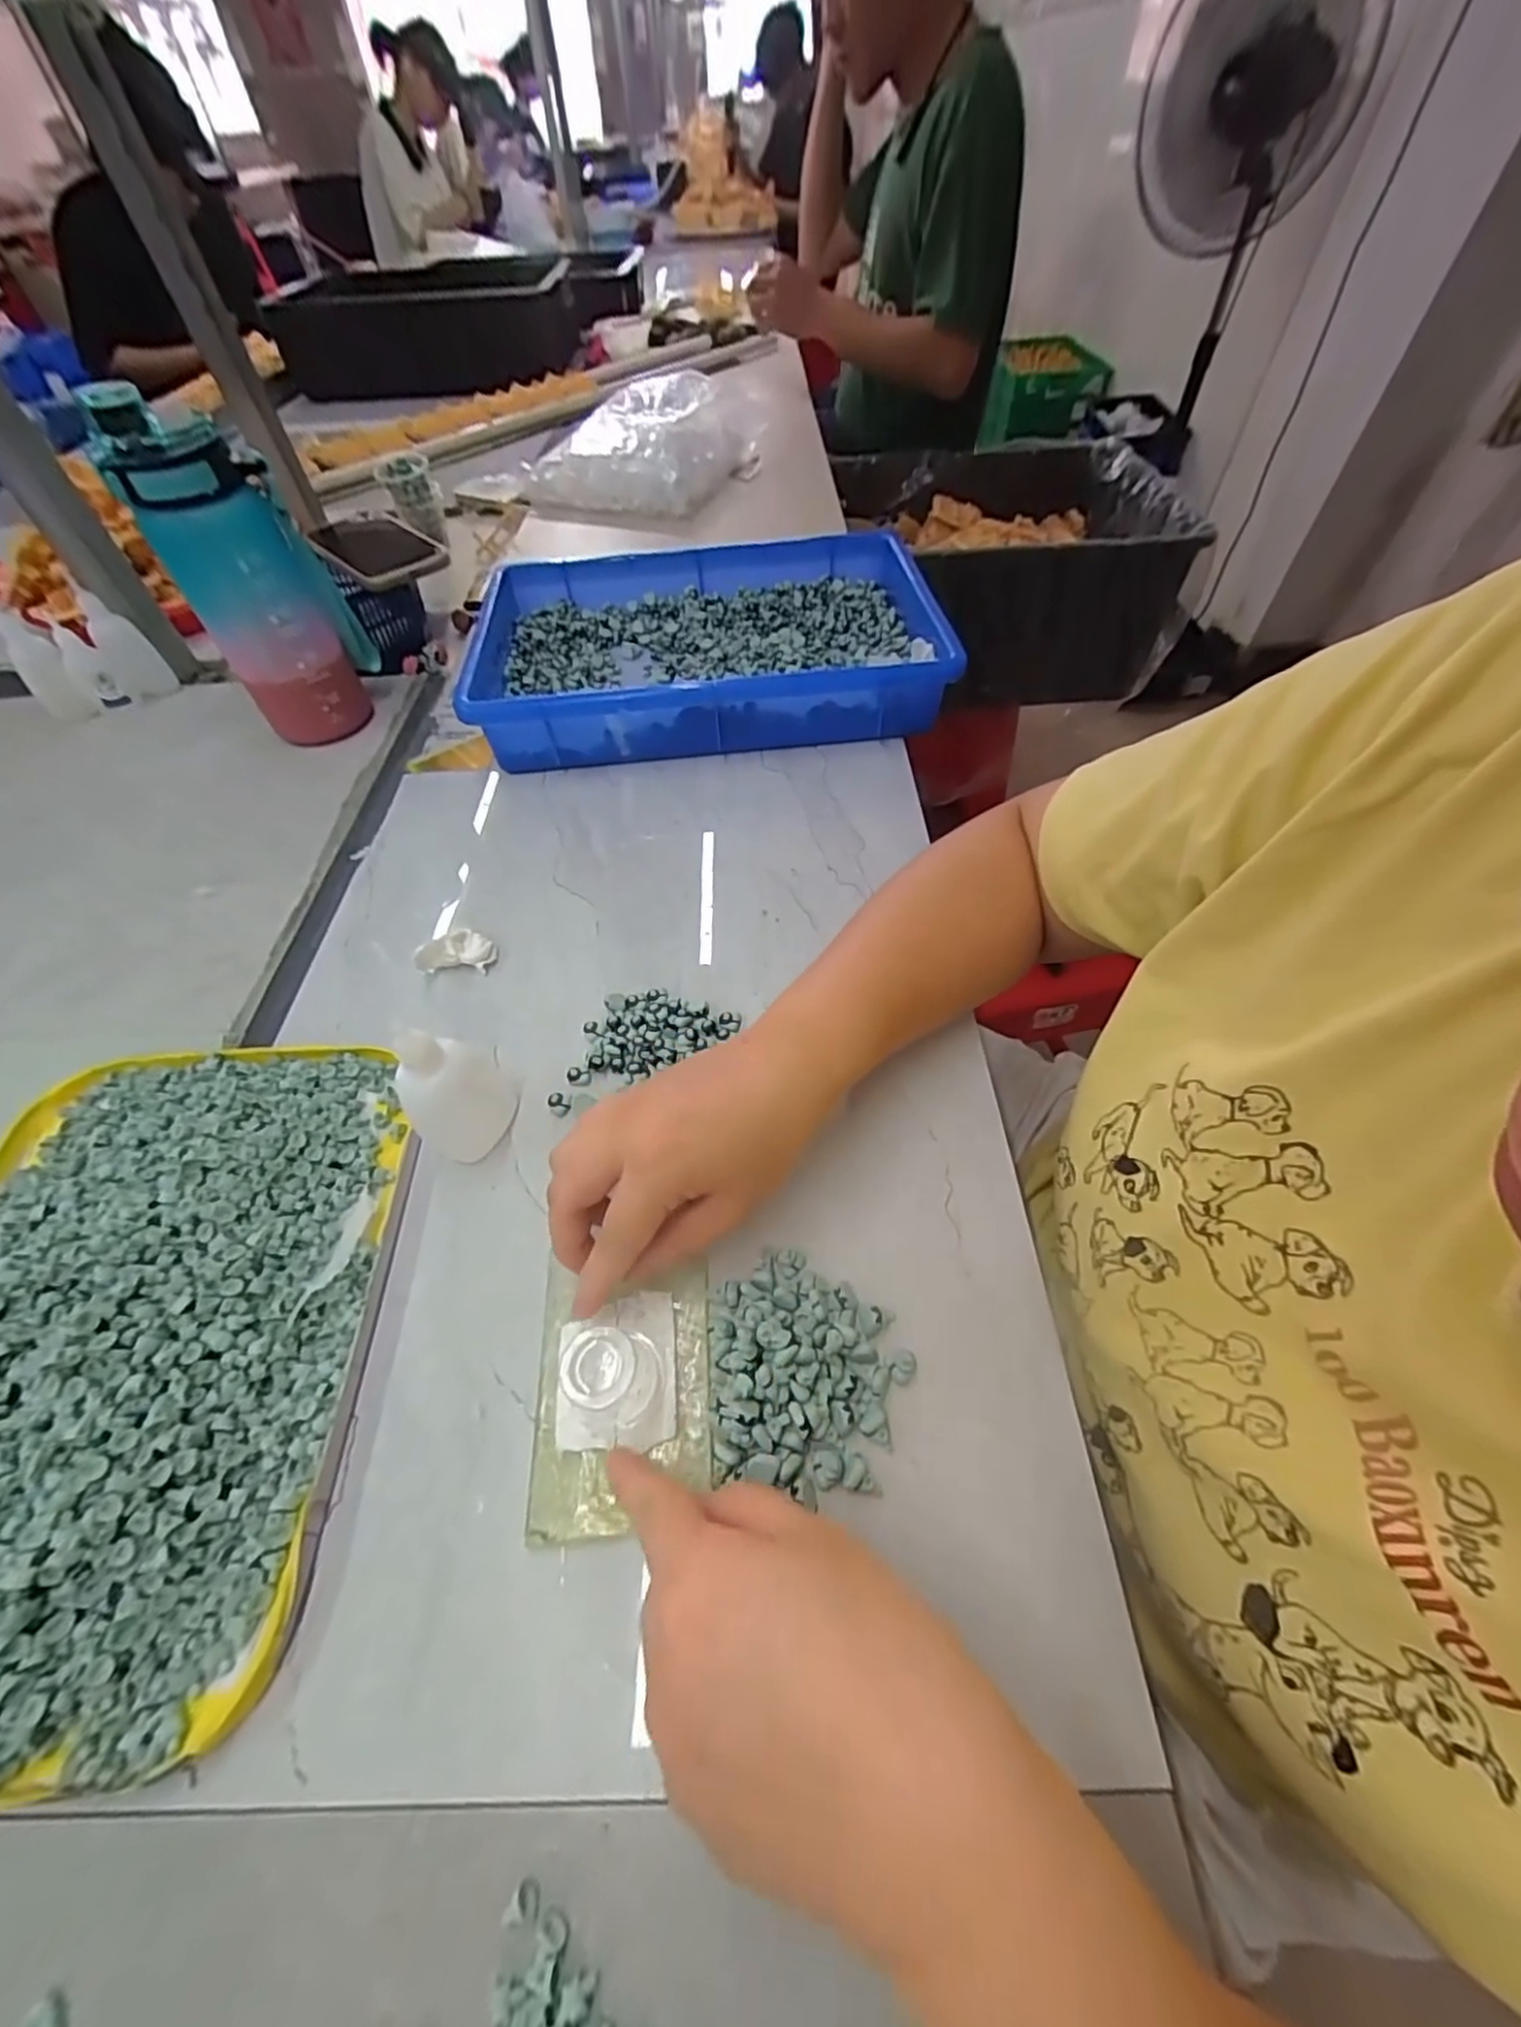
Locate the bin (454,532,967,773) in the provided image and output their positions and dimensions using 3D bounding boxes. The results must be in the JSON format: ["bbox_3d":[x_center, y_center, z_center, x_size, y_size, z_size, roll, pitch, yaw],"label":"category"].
[{"bbox_3d":[-0.046,-0.307,0.563,0.364,0.066,0.249,-4,53,-3],"label":"bin"}]

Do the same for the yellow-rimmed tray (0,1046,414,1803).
[{"bbox_3d":[-0.270,0.127,0.275,0.199,0.031,0.267,-4,53,-3],"label":"yellow-rimmed tray"}]

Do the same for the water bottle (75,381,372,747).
[{"bbox_3d":[-0.367,-0.307,0.493,0.071,0.207,0.074,1,53,1],"label":"water bottle"}]

